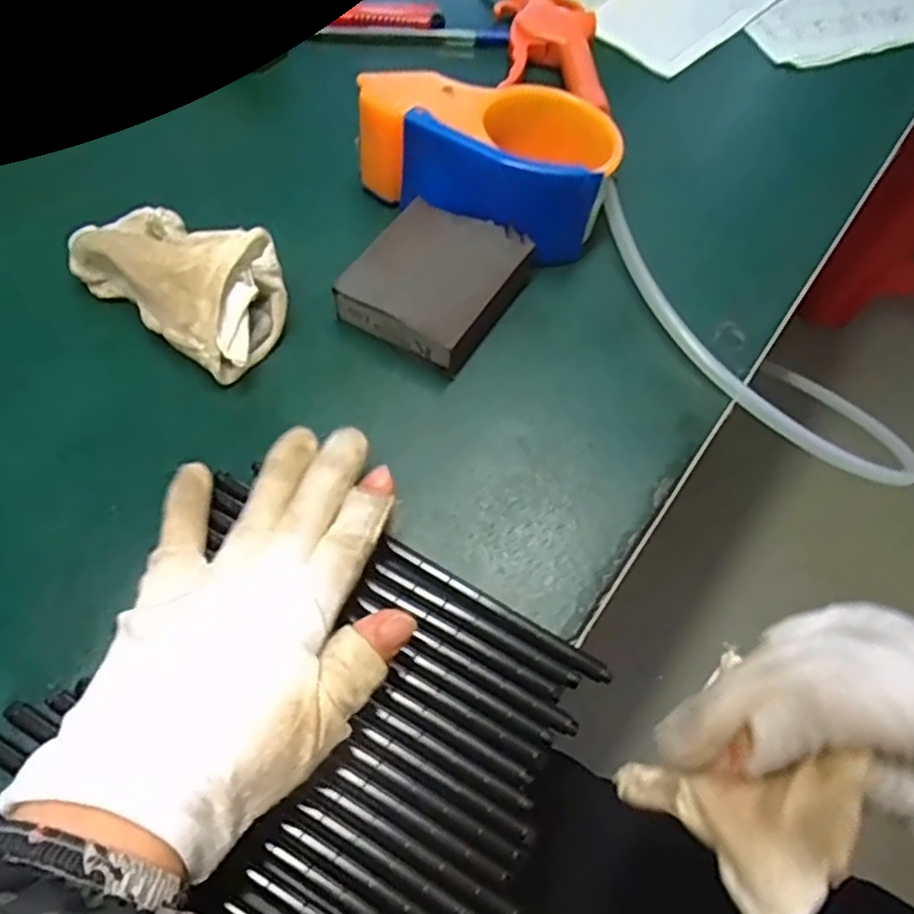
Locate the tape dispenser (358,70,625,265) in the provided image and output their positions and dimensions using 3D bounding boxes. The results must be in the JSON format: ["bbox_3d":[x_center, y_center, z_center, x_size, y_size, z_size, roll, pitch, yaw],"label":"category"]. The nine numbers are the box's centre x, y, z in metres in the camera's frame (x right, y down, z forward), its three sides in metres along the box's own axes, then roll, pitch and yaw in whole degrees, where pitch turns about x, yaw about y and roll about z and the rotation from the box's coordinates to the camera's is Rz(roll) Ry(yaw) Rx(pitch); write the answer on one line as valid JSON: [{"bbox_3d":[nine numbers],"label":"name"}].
[{"bbox_3d":[0.014,-0.159,0.379,0.133,0.064,0.070,22,62,9],"label":"tape dispenser"}]

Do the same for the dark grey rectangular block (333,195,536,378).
[{"bbox_3d":[-0.012,-0.089,0.361,0.070,0.027,0.082,29,63,12],"label":"dark grey rectangular block"}]

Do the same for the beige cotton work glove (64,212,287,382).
[{"bbox_3d":[-0.136,-0.090,0.345,0.117,0.048,0.060,31,63,13],"label":"beige cotton work glove"}]

